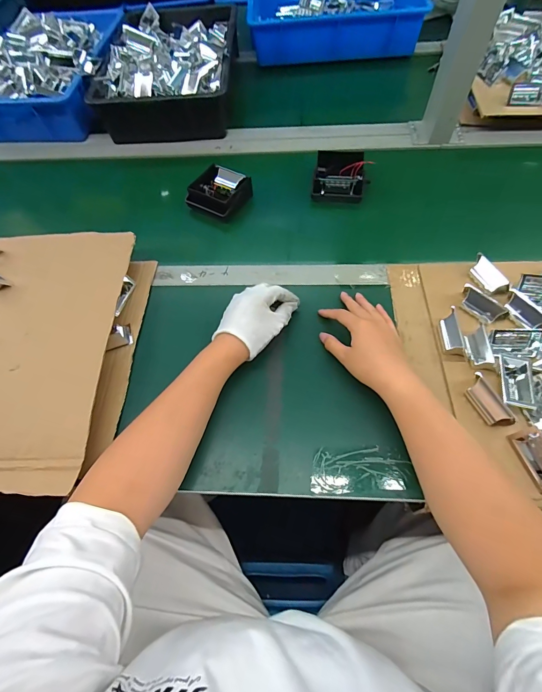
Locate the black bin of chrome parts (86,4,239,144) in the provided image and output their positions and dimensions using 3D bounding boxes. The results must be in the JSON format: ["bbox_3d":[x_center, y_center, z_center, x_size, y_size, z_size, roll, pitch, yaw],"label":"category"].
[{"bbox_3d":[-0.221,-0.630,0.774,0.277,0.109,0.388,-3,62,2],"label":"black bin of chrome parts"}]

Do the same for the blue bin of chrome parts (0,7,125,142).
[{"bbox_3d":[-0.504,-0.640,0.791,0.291,0.120,0.401,0,62,4],"label":"blue bin of chrome parts"}]

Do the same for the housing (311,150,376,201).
[{"bbox_3d":[0.127,-0.307,0.620,0.092,0.041,0.085,8,63,8],"label":"housing"}]

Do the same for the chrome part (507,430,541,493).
[{"bbox_3d":[0.293,0.122,0.373,0.029,0.024,0.062,-12,62,-3],"label":"chrome part"}]

